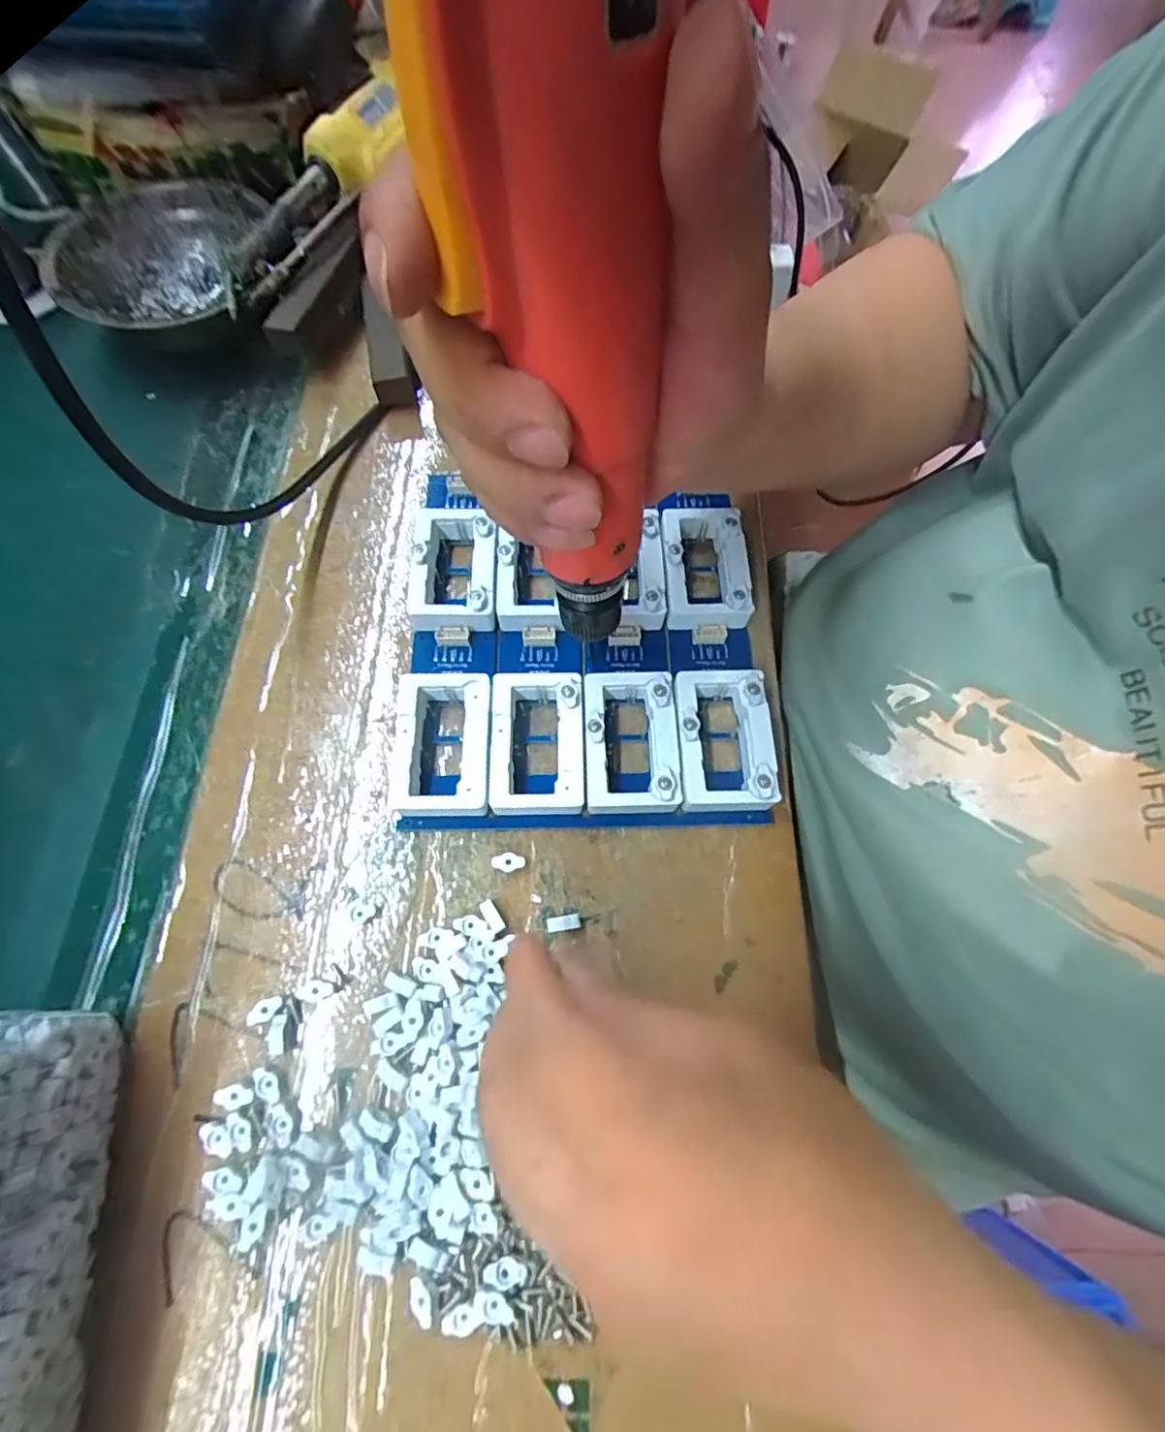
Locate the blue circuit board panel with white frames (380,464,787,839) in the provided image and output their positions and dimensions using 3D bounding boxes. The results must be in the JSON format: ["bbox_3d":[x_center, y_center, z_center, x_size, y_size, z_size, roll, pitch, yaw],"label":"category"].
[{"bbox_3d":[-0.001,-0.033,0.271,0.158,0.025,0.162,-1,69,-1],"label":"blue circuit board panel with white frames"}]

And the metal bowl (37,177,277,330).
[{"bbox_3d":[-0.245,-0.270,0.350,0.121,0.045,0.121,0,69,-1],"label":"metal bowl"}]

